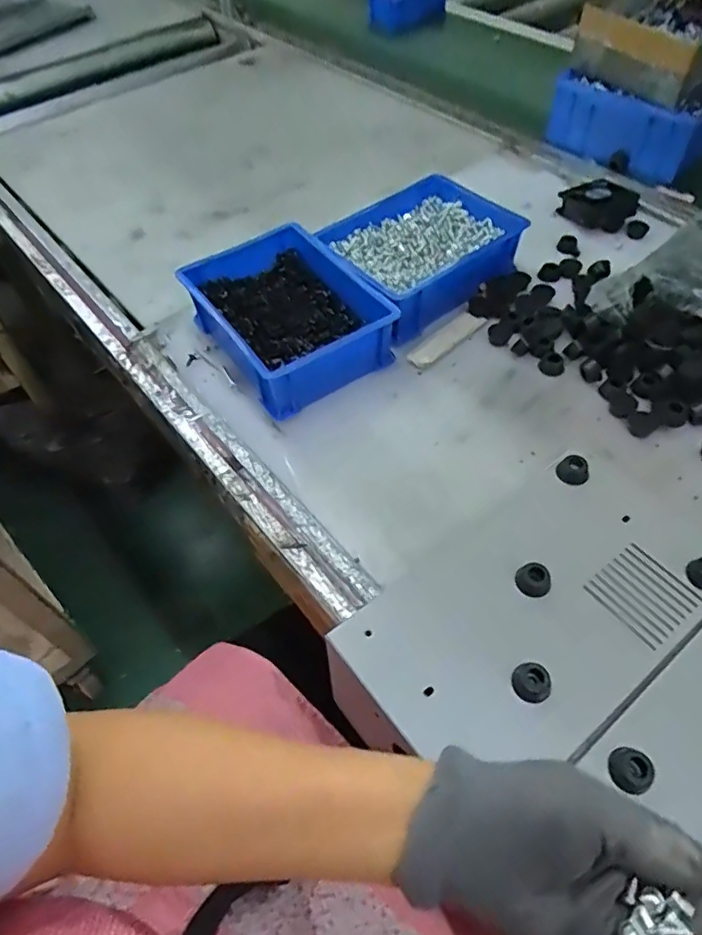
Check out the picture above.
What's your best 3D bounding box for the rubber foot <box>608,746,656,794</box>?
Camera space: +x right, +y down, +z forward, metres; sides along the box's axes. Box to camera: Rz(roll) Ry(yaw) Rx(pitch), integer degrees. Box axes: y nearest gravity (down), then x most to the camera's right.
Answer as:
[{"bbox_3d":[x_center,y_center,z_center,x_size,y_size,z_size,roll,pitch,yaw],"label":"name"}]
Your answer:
[{"bbox_3d":[0.166,0.180,0.337,0.022,0.013,0.024,-2,54,2],"label":"rubber foot"}]

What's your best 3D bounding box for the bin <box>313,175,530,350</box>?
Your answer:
[{"bbox_3d":[0.072,-0.235,0.631,0.207,0.061,0.153,-38,60,-22],"label":"bin"}]

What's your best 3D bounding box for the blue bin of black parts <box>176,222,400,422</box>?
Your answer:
[{"bbox_3d":[-0.064,-0.154,0.576,0.151,0.066,0.193,-30,57,-17],"label":"blue bin of black parts"}]

